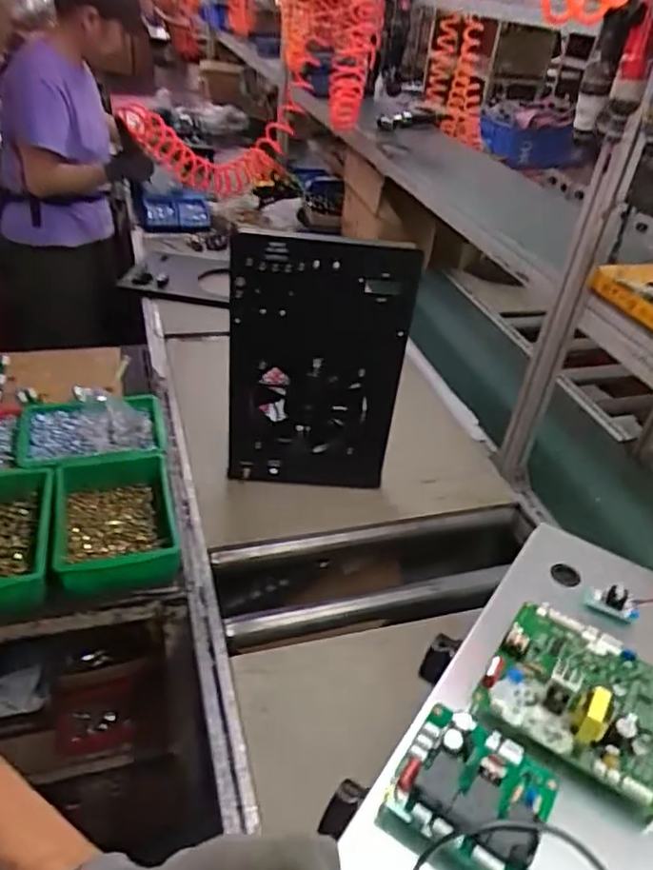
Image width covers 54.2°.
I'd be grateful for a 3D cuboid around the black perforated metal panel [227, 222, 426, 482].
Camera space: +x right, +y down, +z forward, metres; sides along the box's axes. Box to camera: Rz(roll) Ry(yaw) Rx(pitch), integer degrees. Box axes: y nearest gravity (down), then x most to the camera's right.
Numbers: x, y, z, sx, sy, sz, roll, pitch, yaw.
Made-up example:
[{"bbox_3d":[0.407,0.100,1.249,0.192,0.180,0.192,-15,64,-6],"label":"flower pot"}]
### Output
[{"bbox_3d":[-0.020,-0.103,1.076,0.284,0.464,0.043,5,36,-4],"label":"black perforated metal panel"}]

